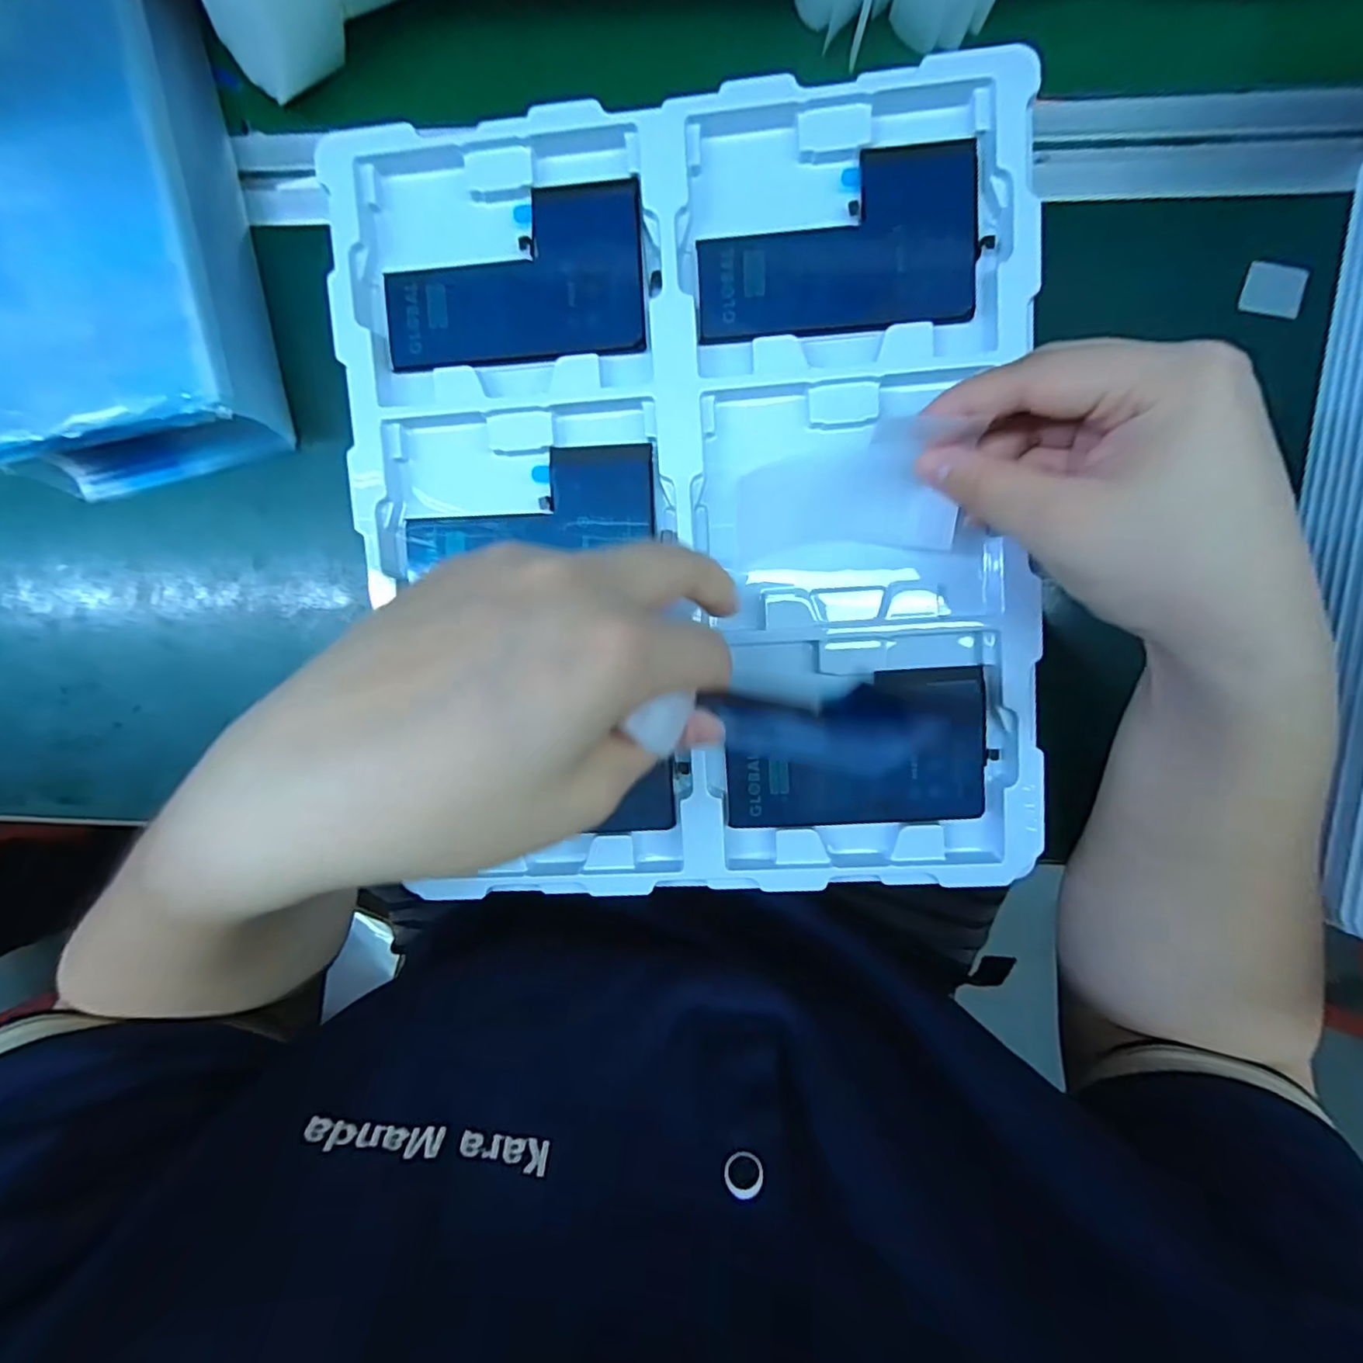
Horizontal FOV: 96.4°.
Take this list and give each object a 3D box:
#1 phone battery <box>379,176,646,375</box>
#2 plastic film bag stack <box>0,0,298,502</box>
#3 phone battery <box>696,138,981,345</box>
[{"bbox_3d":[-0.069,-0.166,0.251,0.107,0.004,0.065,-3,95,4],"label":"phone battery"},{"bbox_3d":[-0.279,-0.252,0.274,0.130,0.045,0.308,-9,93,5],"label":"plastic film bag stack"},{"bbox_3d":[0.061,-0.173,0.242,0.109,0.004,0.067,-3,95,4],"label":"phone battery"}]

